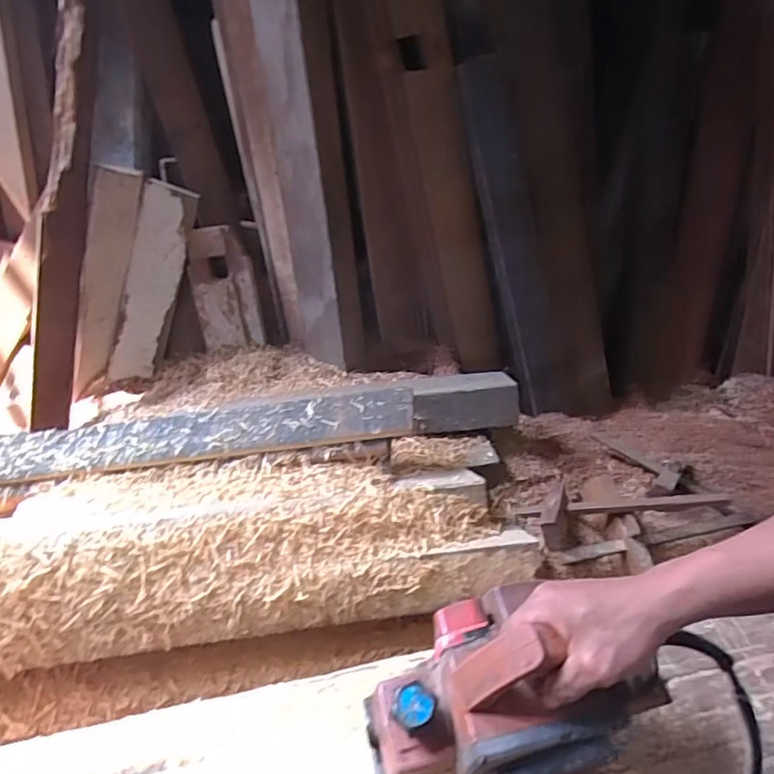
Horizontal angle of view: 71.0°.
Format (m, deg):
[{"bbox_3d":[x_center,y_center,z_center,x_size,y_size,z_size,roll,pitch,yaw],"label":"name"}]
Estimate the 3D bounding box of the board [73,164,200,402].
[{"bbox_3d":[-0.540,-0.209,1.154,0.186,0.455,0.030,6,25,-29],"label":"board"}]

